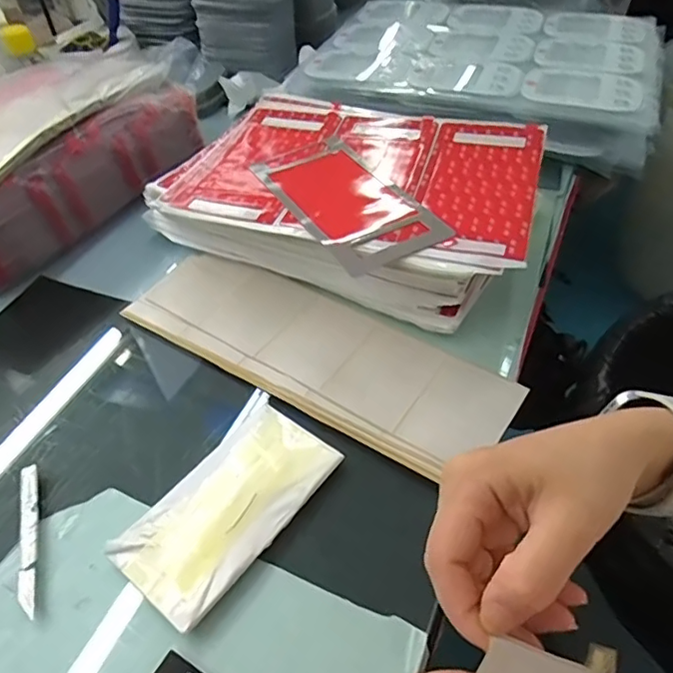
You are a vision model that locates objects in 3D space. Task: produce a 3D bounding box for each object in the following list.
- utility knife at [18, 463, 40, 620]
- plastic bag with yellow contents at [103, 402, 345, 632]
[{"bbox_3d":[-0.205,0.134,0.378,0.012,0.010,0.104,-16,48,-10],"label":"utility knife"},{"bbox_3d":[-0.071,0.112,0.383,0.079,0.010,0.147,30,57,28],"label":"plastic bag with yellow contents"}]

